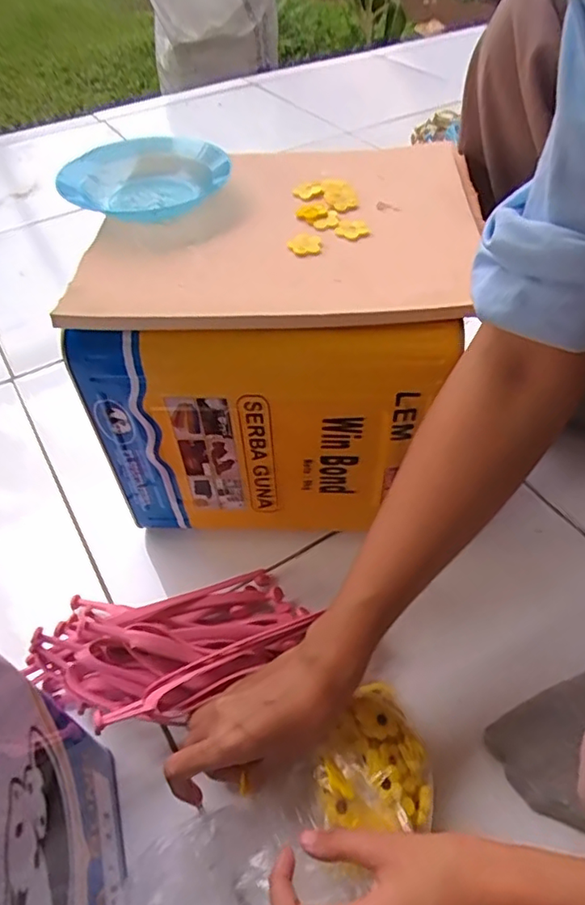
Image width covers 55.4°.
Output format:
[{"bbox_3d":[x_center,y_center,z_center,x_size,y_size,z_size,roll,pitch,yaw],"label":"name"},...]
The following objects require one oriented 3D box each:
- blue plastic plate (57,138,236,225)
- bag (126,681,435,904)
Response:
[{"bbox_3d":[-0.118,-0.217,0.438,0.119,0.033,0.114,-17,50,-12],"label":"blue plastic plate"},{"bbox_3d":[-0.001,0.239,0.347,0.200,0.046,0.091,-36,56,-10],"label":"bag"}]

